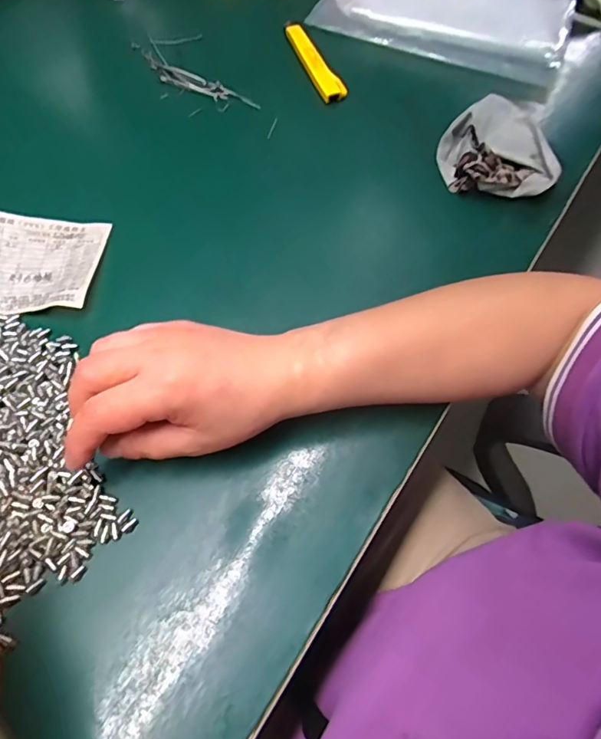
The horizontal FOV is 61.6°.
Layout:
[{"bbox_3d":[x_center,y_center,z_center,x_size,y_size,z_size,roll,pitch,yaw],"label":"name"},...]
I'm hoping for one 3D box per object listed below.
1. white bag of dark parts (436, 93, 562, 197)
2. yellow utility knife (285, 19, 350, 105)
[{"bbox_3d":[0.172,-0.196,0.443,0.092,0.035,0.102,2,63,-2],"label":"white bag of dark parts"},{"bbox_3d":[0.010,-0.310,0.506,0.022,0.019,0.129,-20,66,-13],"label":"yellow utility knife"}]

